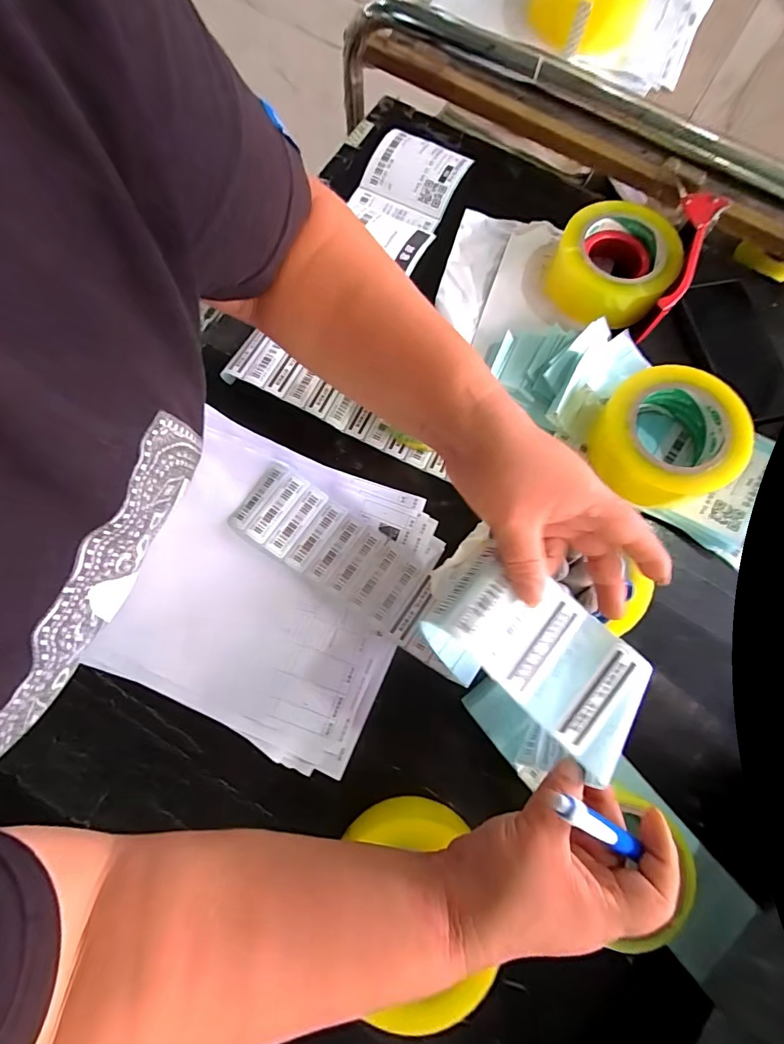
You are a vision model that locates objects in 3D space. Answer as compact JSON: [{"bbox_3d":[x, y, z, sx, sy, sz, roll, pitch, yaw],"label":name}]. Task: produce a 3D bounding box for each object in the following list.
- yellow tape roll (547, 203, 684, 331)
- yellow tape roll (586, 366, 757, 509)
[{"bbox_3d":[0.219,-0.257,0.446,0.110,0.044,0.115,0,77,0],"label":"yellow tape roll"},{"bbox_3d":[0.242,-0.071,0.398,0.116,0.049,0.127,0,77,0],"label":"yellow tape roll"}]

